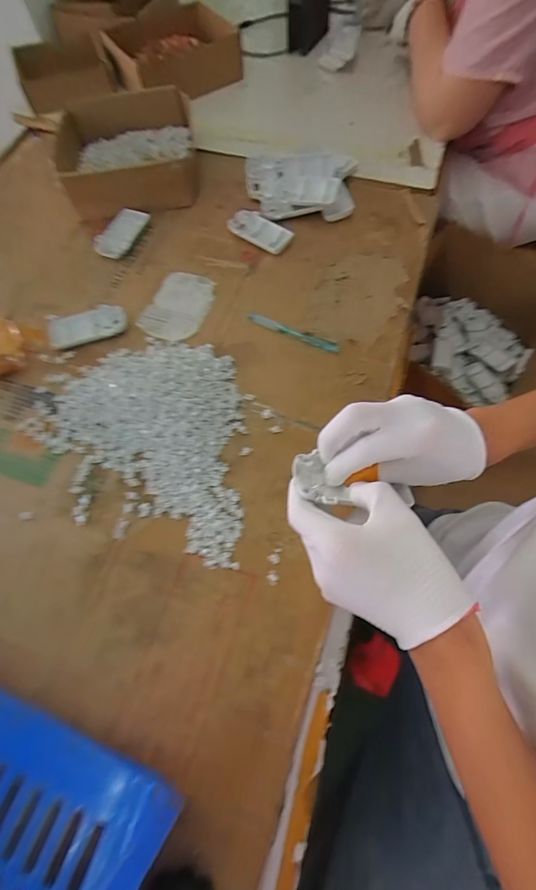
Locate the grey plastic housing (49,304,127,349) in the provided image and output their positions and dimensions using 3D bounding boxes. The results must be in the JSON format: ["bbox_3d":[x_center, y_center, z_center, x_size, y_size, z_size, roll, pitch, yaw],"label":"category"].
[{"bbox_3d":[-0.247,-0.162,0.520,0.105,0.011,0.055,-11,68,-2],"label":"grey plastic housing"}]

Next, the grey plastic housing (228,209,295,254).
[{"bbox_3d":[-0.012,-0.324,0.581,0.097,0.018,0.047,35,74,14],"label":"grey plastic housing"}]

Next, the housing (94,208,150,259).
[{"bbox_3d":[-0.226,-0.327,0.588,0.053,0.015,0.091,28,72,12],"label":"housing"}]

